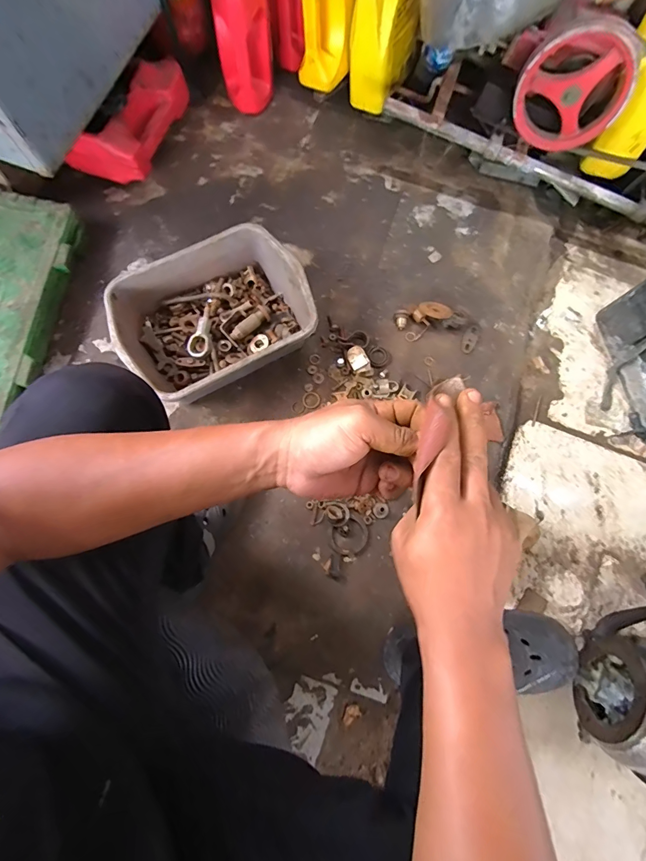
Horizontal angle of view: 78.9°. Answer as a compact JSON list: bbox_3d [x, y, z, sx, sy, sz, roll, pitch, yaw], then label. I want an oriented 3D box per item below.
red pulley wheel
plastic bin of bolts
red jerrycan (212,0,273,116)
[{"bbox_3d":[0.444,-0.614,0.701,0.185,0.186,0.064,25,71,-19],"label":"red pulley wheel"},{"bbox_3d":[-0.205,-0.212,0.771,0.350,0.129,0.260,-29,80,-9],"label":"plastic bin of bolts"},{"bbox_3d":[-0.166,-0.843,0.817,0.114,0.296,0.137,-3,76,-3],"label":"red jerrycan"}]

